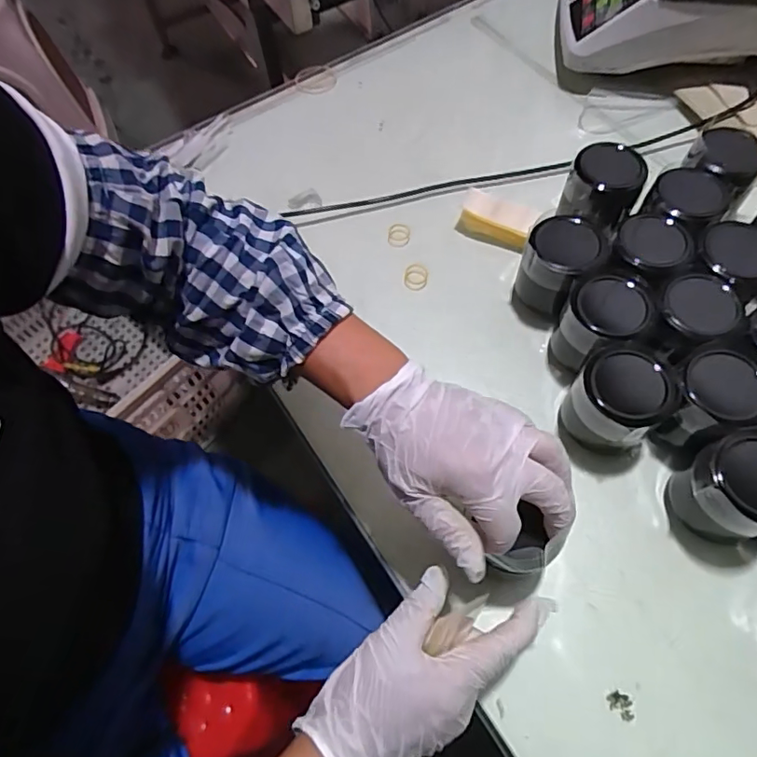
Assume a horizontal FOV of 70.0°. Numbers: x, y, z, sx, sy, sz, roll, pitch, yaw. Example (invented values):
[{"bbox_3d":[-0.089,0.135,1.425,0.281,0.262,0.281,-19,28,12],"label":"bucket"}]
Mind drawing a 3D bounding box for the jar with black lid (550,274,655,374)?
[{"bbox_3d":[0.182,-0.040,0.452,0.059,0.080,0.059,-1,63,1],"label":"jar with black lid"}]

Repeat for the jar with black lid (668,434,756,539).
[{"bbox_3d":[0.252,0.079,0.387,0.061,0.083,0.057,-1,63,1],"label":"jar with black lid"}]

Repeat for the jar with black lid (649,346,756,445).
[{"bbox_3d":[0.252,0.021,0.418,0.060,0.075,0.066,23,66,13],"label":"jar with black lid"}]

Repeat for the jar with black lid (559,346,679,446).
[{"bbox_3d":[0.185,0.019,0.424,0.064,0.081,0.071,35,69,18],"label":"jar with black lid"}]

